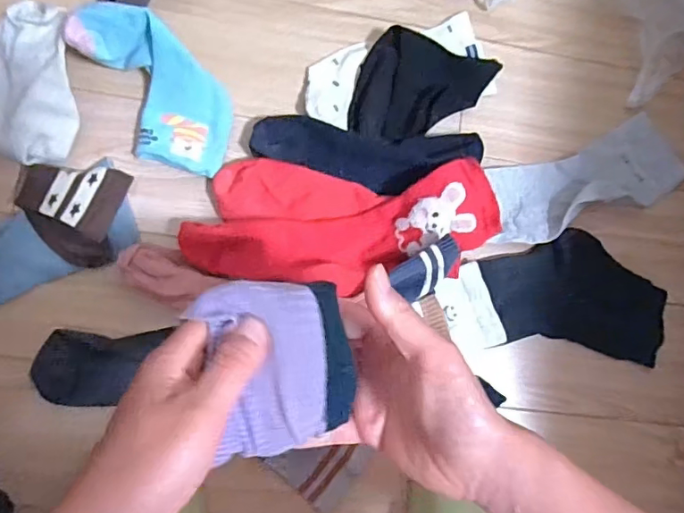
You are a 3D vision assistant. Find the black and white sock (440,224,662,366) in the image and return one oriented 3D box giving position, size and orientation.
[{"bbox_3d":[0.214,0.037,0.517,0.233,0.010,0.118,5,85,-7],"label":"black and white sock"}]

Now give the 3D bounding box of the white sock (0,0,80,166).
[{"bbox_3d":[-0.271,-0.154,0.451,0.082,0.046,0.145,2,85,-7],"label":"white sock"}]

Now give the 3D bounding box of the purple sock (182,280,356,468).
[{"bbox_3d":[-0.034,0.058,0.285,0.079,0.022,0.094,-15,87,-8],"label":"purple sock"}]

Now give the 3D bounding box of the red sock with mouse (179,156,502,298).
[{"bbox_3d":[0.001,-0.028,0.471,0.277,0.056,0.118,1,85,-7],"label":"red sock with mouse"}]

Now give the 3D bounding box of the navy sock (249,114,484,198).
[{"bbox_3d":[0.022,-0.094,0.488,0.209,0.036,0.063,5,85,-7],"label":"navy sock"}]

